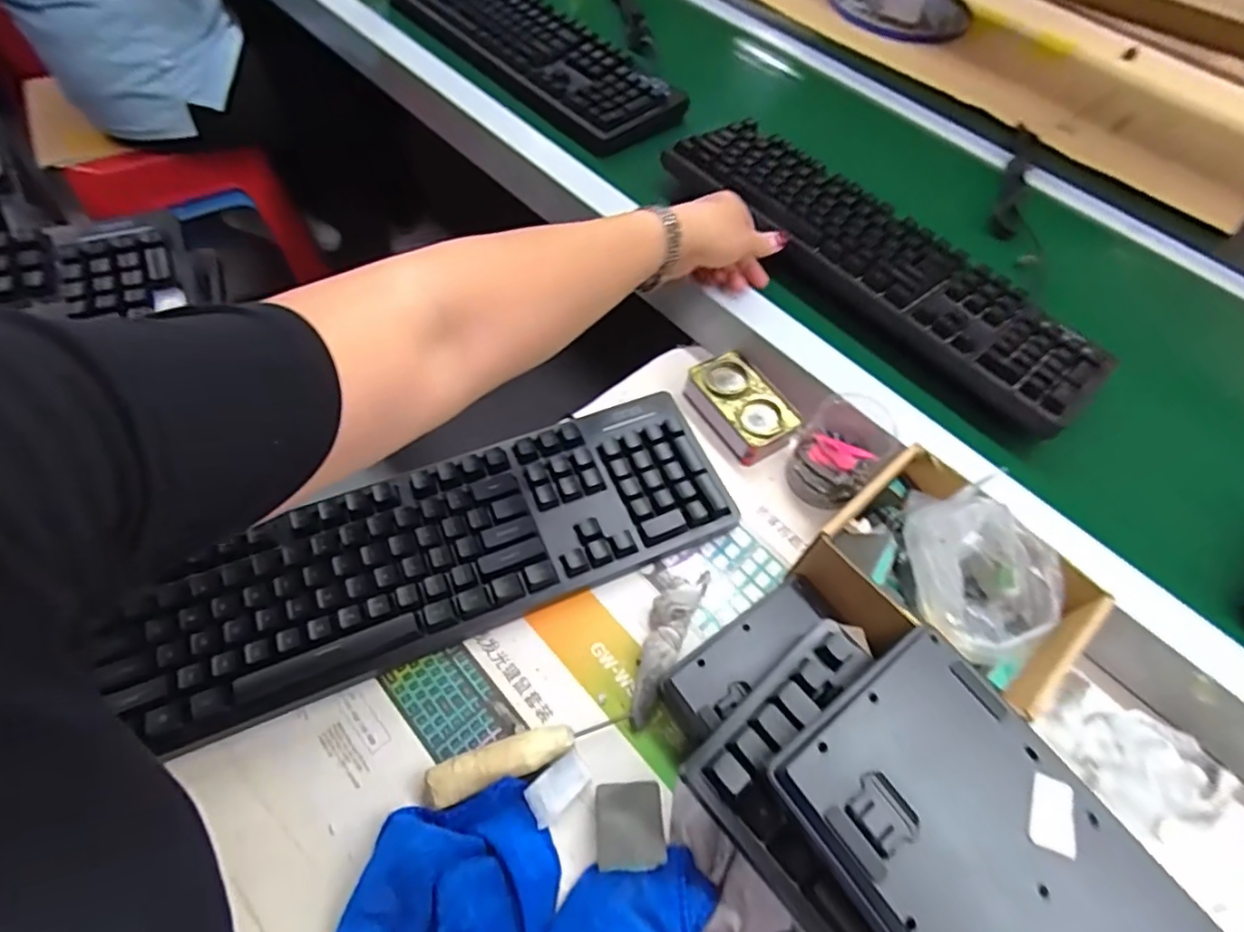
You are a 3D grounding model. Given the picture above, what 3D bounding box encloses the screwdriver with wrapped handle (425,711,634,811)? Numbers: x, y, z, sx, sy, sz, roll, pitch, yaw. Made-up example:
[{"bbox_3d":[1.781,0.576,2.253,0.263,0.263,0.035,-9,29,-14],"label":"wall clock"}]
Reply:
[{"bbox_3d":[-0.057,0.178,0.382,0.125,0.022,0.024,-17,61,-15],"label":"screwdriver with wrapped handle"}]

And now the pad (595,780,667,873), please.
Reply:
[{"bbox_3d":[0.005,0.215,0.364,0.040,0.011,0.045,-1,58,-6],"label":"pad"}]

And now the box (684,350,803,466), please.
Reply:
[{"bbox_3d":[0.105,-0.052,0.545,0.065,0.035,0.098,-29,65,-21],"label":"box"}]

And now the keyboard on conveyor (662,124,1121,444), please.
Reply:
[{"bbox_3d":[0.229,-0.196,0.563,0.138,0.036,0.424,-36,69,-21],"label":"keyboard on conveyor"}]

